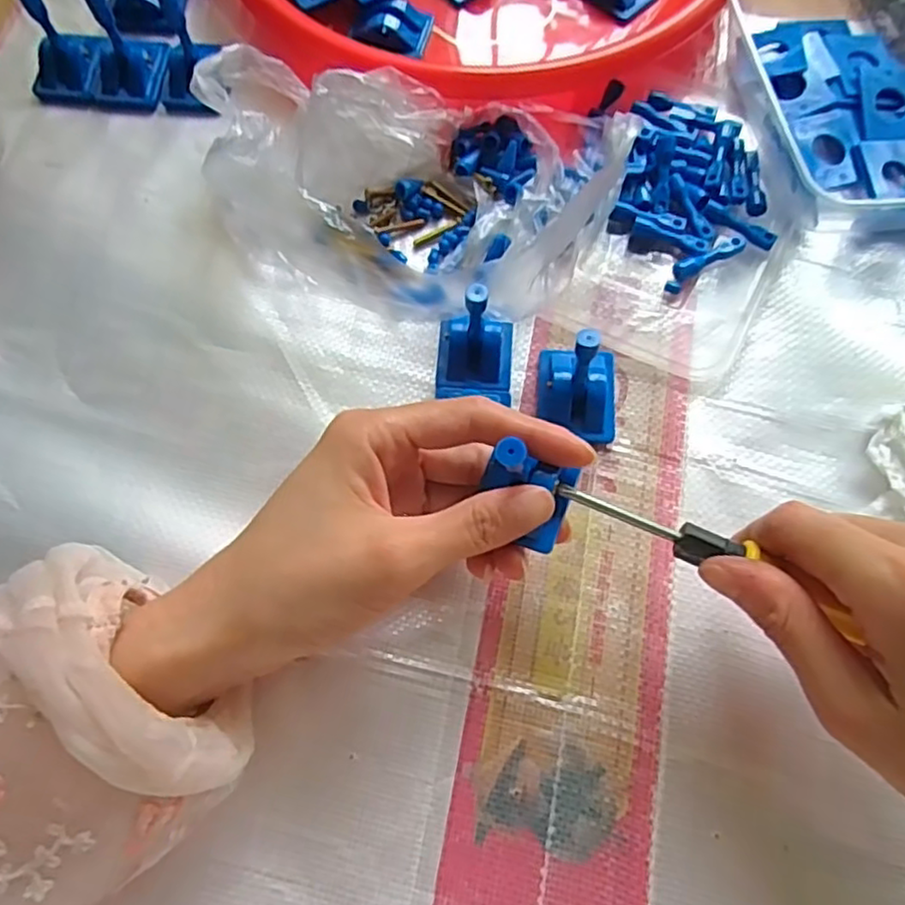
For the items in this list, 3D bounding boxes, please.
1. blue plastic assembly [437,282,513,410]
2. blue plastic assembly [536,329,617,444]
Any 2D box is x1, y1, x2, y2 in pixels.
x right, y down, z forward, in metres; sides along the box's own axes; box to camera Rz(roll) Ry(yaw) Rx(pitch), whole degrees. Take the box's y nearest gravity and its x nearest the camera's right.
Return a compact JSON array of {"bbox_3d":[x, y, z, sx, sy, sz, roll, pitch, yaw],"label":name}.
[{"bbox_3d":[0.010,-0.048,0.301,0.034,0.043,0.036,3,70,2],"label":"blue plastic assembly"},{"bbox_3d":[0.056,-0.031,0.294,0.034,0.044,0.042,4,70,2],"label":"blue plastic assembly"}]

